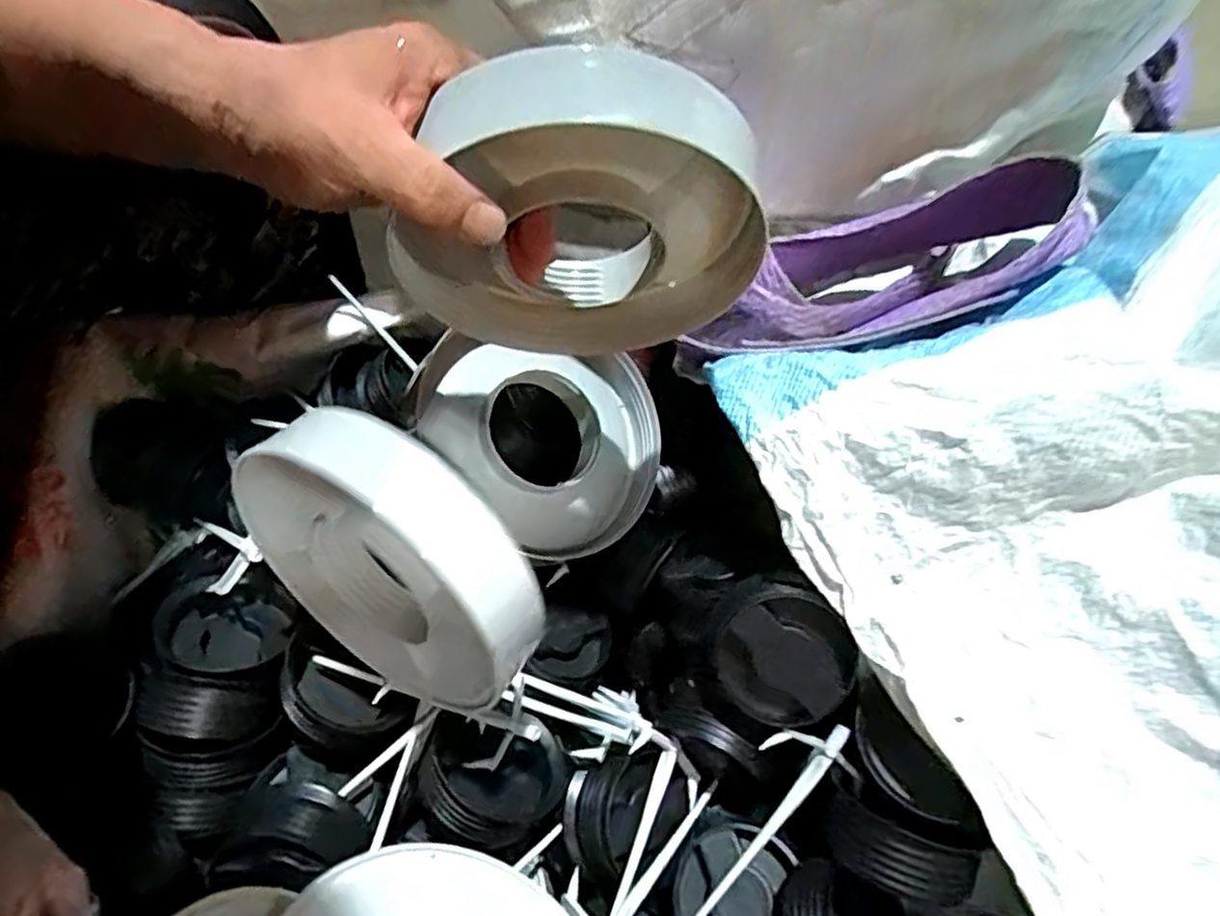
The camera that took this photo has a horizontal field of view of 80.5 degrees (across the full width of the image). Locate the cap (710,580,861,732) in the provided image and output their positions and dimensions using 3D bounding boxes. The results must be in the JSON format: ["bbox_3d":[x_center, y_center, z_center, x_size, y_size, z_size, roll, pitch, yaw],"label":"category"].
[{"bbox_3d":[0.089,0.099,0.368,0.065,0.019,0.071,-15,92,12],"label":"cap"}]

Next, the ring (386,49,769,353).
[{"bbox_3d":[-0.014,-0.098,0.302,0.151,0.176,0.040,9,64,0],"label":"ring"}]

